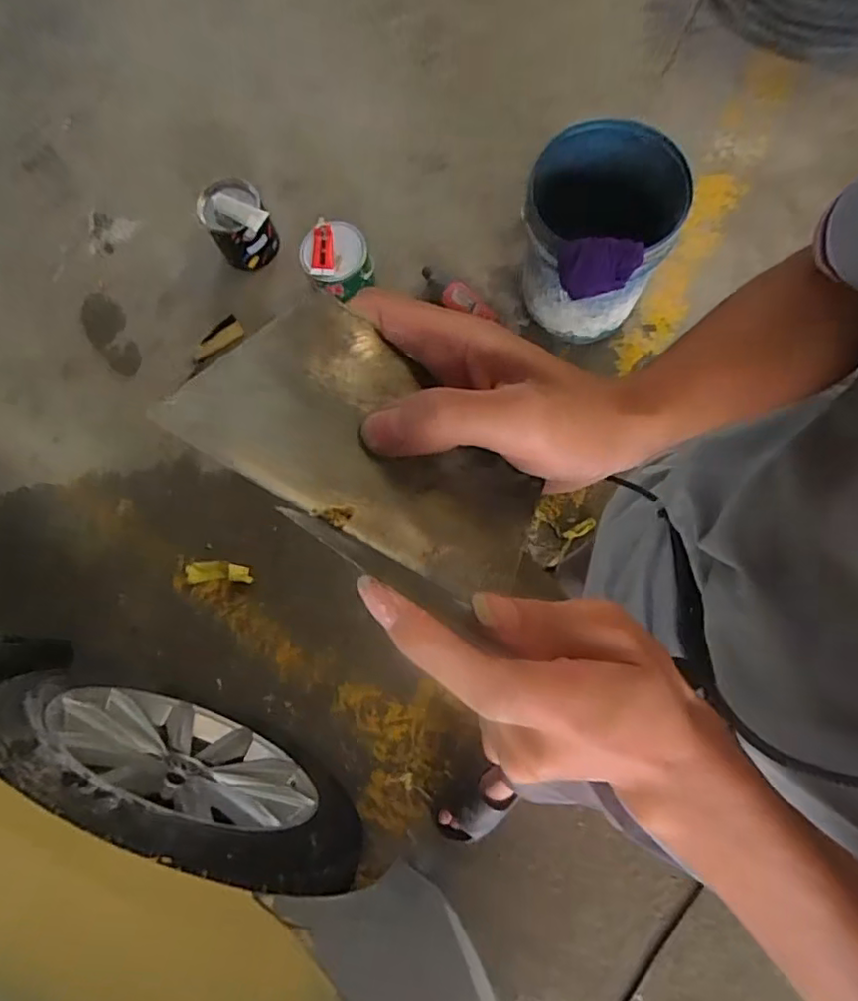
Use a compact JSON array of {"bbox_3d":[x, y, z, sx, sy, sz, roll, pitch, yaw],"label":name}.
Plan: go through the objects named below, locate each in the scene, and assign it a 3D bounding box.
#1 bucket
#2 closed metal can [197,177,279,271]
[{"bbox_3d":[0.338,-0.535,1.287,0.294,0.356,0.363,26,80,10],"label":"bucket"},{"bbox_3d":[-0.467,-0.679,1.470,0.148,0.153,0.168,-25,76,-2],"label":"closed metal can"}]

